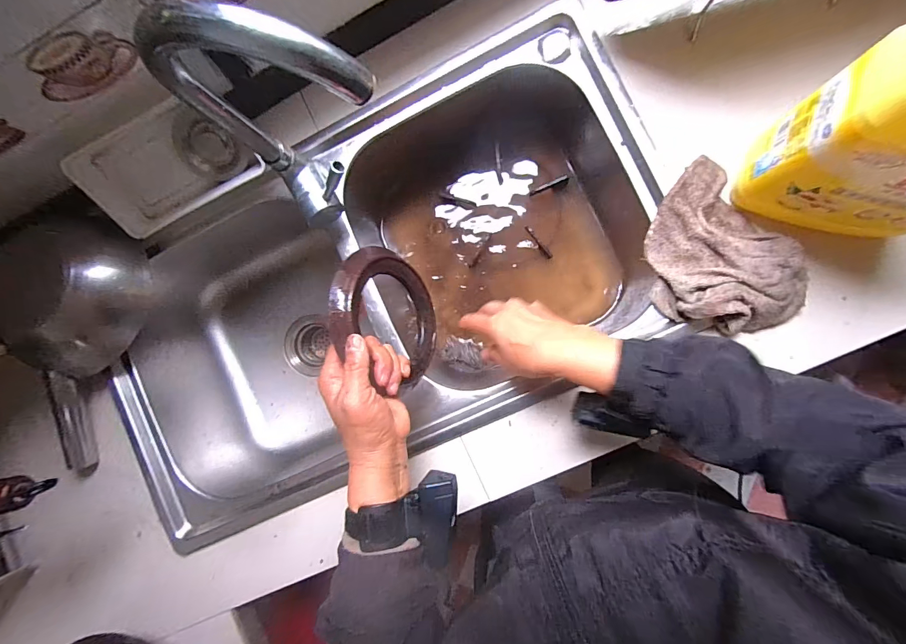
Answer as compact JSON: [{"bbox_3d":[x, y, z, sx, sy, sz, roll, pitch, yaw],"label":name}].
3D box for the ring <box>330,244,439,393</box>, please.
[{"bbox_3d":[-0.064,-0.010,0.406,0.017,0.146,0.125,-9,57,33],"label":"ring"}]

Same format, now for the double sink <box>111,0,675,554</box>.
[{"bbox_3d":[-0.105,-0.040,0.604,0.772,0.202,0.427,-25,87,6],"label":"double sink"}]

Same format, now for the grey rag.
[{"bbox_3d":[0.289,-0.078,0.433,0.133,0.040,0.193,-22,87,6],"label":"grey rag"}]

